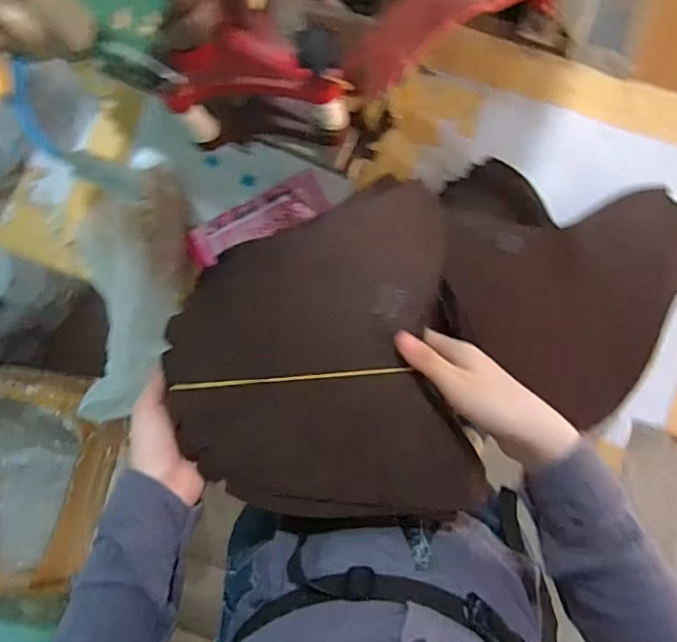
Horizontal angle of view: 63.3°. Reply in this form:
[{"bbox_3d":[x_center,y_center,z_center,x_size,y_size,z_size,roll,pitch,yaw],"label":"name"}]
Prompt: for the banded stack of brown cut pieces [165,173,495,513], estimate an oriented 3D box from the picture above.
[{"bbox_3d":[-0.017,0.038,0.419,0.214,0.021,0.239,-10,89,4],"label":"banded stack of brown cut pieces"}]

